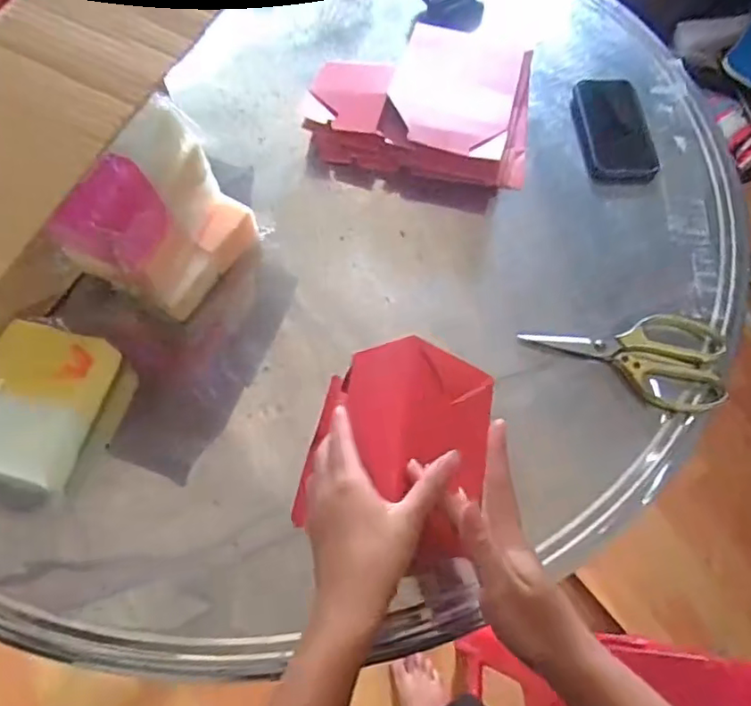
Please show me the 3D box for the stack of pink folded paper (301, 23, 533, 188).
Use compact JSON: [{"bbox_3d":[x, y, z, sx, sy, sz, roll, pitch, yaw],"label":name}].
[{"bbox_3d":[0.068,-0.335,0.744,0.264,0.053,0.250,13,64,7],"label":"stack of pink folded paper"}]

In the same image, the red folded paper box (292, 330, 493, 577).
[{"bbox_3d":[0.021,0.067,0.445,0.130,0.067,0.163,13,67,4],"label":"red folded paper box"}]

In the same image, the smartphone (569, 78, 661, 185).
[{"bbox_3d":[0.299,-0.284,0.744,0.086,0.017,0.171,-5,66,5],"label":"smartphone"}]

